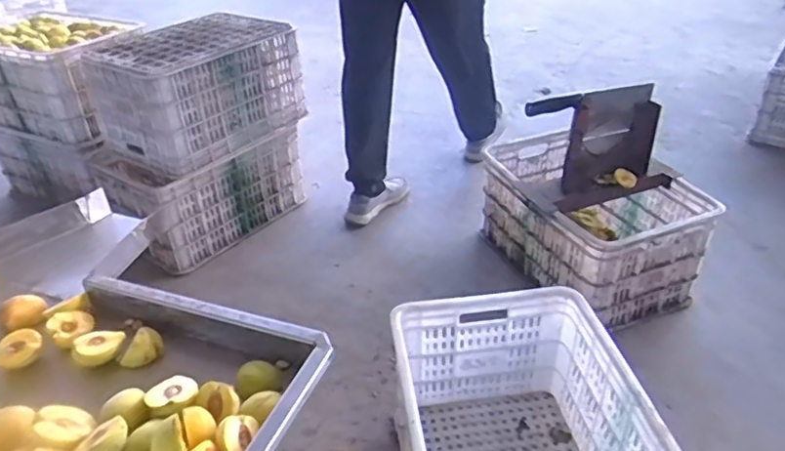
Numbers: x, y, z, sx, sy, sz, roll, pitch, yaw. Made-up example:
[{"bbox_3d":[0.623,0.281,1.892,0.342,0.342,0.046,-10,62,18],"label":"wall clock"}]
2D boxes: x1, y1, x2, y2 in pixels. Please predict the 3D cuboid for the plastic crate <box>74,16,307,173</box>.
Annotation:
[{"bbox_3d":[-0.515,-0.378,1.593,0.317,0.260,0.475,24,42,34],"label":"plastic crate"}]

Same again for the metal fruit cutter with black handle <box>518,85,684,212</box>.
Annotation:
[{"bbox_3d":[0.449,-0.169,1.279,0.340,0.258,0.122,-8,34,-7],"label":"metal fruit cutter with black handle"}]

